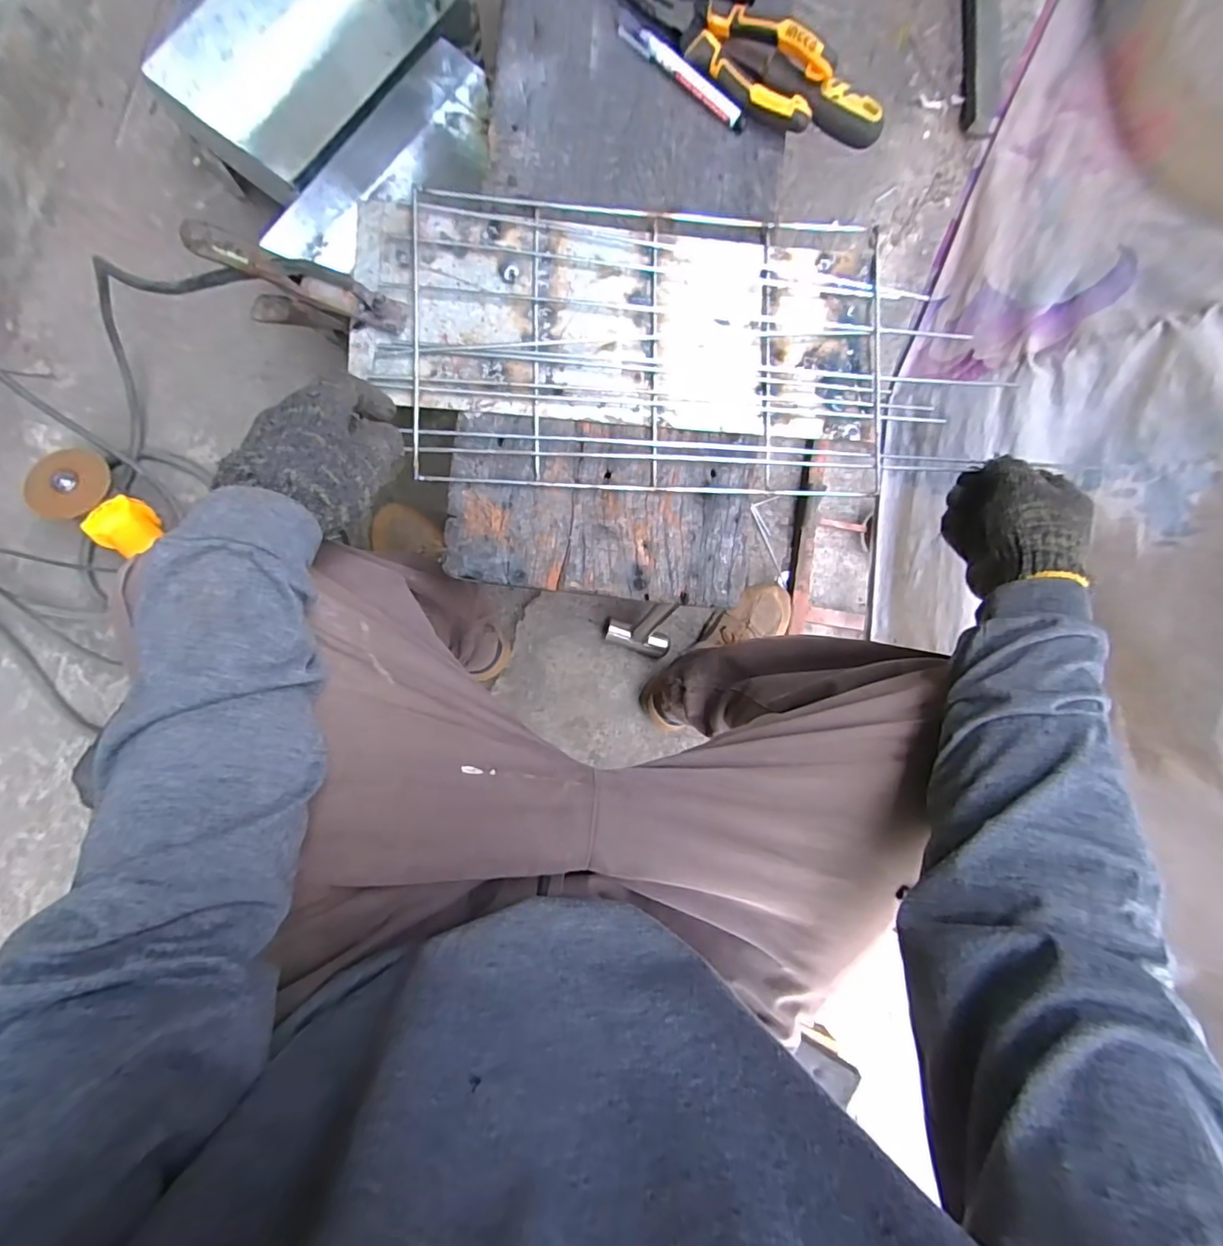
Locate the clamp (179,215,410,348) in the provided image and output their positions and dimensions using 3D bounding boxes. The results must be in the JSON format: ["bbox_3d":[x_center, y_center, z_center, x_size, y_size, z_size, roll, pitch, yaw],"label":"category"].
[{"bbox_3d":[-0.240,-0.255,0.425,0.156,0.069,0.032,22,85,-3],"label":"clamp"}]

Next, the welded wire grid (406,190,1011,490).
[{"bbox_3d":[0.060,-0.221,0.436,0.429,0.016,0.228,2,90,-5],"label":"welded wire grid"}]

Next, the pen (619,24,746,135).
[{"bbox_3d":[0.061,-0.459,0.444,0.128,0.010,0.016,37,84,-1],"label":"pen"}]

